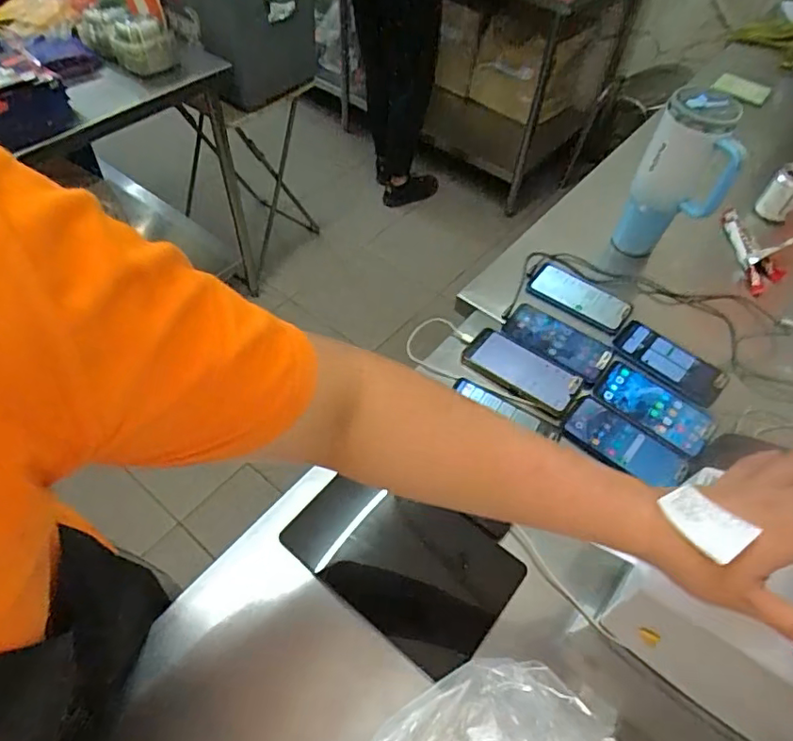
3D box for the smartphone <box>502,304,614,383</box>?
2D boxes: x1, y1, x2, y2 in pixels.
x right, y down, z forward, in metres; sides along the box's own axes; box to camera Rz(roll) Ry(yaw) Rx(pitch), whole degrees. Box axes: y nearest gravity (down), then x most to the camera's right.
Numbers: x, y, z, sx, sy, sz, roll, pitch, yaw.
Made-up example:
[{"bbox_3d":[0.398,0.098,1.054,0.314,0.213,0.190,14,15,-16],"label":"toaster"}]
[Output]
[{"bbox_3d":[0.247,-0.047,0.847,0.161,0.007,0.077,31,58,20],"label":"smartphone"}]

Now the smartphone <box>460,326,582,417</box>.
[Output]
[{"bbox_3d":[0.180,0.001,0.815,0.168,0.015,0.080,31,58,20],"label":"smartphone"}]

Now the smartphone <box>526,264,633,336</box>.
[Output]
[{"bbox_3d":[0.298,-0.121,0.904,0.162,0.012,0.087,30,57,19],"label":"smartphone"}]

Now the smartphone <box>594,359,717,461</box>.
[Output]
[{"bbox_3d":[0.362,0.052,0.781,0.159,0.013,0.079,35,59,22],"label":"smartphone"}]

